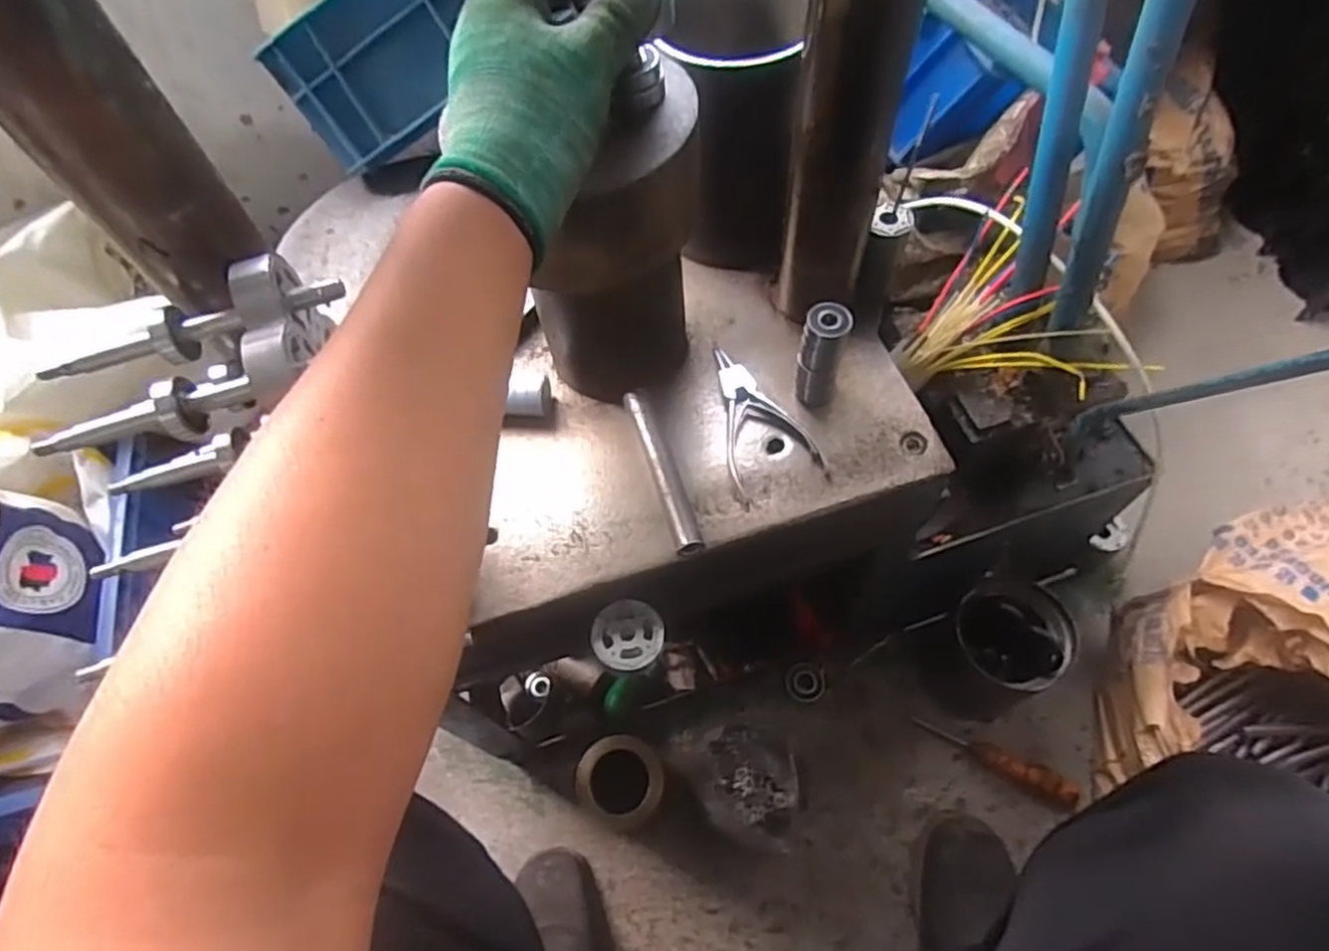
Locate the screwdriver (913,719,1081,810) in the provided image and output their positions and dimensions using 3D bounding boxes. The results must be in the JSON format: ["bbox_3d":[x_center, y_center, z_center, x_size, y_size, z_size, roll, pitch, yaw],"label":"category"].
[{"bbox_3d":[0.380,0.327,0.819,0.175,0.040,0.029,25,66,17],"label":"screwdriver"}]

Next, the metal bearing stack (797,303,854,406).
[{"bbox_3d":[0.116,-0.087,0.527,0.031,0.086,0.029,12,62,11],"label":"metal bearing stack"}]

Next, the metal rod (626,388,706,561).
[{"bbox_3d":[-0.001,-0.004,0.524,0.020,0.018,0.137,-17,61,-5],"label":"metal rod"}]

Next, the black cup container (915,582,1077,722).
[{"bbox_3d":[0.370,0.197,0.795,0.115,0.186,0.112,-2,61,3],"label":"black cup container"}]

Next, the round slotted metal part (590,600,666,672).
[{"bbox_3d":[-0.027,0.116,0.513,0.052,0.012,0.049,-2,61,3],"label":"round slotted metal part"}]

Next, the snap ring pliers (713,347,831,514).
[{"bbox_3d":[0.065,-0.043,0.539,0.068,0.016,0.128,-22,61,-8],"label":"snap ring pliers"}]

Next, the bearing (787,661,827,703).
[{"bbox_3d":[0.173,0.253,0.868,0.047,0.007,0.047,0,79,1],"label":"bearing"}]

